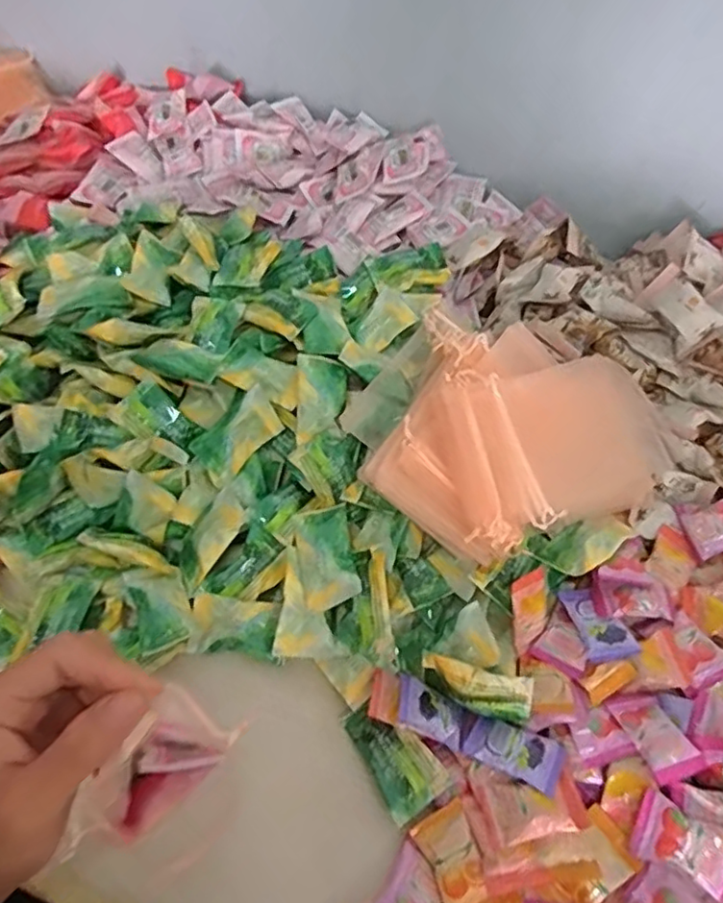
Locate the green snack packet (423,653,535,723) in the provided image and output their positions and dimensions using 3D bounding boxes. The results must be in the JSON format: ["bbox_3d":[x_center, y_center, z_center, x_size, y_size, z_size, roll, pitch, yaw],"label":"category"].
[{"bbox_3d":[0.071,0.145,0.377,0.067,0.021,0.022,18,55,11],"label":"green snack packet"}]

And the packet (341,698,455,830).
[{"bbox_3d":[0.020,0.188,0.380,0.039,0.017,0.069,-28,60,-21],"label":"packet"}]

